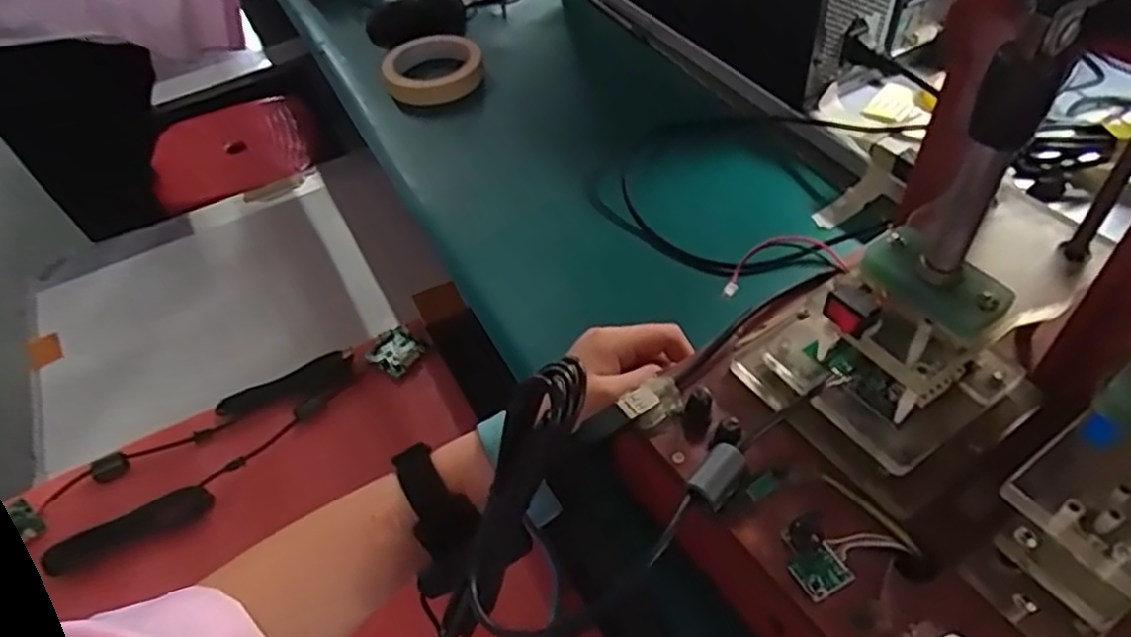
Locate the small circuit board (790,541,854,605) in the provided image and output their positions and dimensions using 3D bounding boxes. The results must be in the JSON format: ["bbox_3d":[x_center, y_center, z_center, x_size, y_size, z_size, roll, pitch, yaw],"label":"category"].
[{"bbox_3d":[0.110,0.109,0.315,0.021,0.006,0.019,-26,51,-16],"label":"small circuit board"}]

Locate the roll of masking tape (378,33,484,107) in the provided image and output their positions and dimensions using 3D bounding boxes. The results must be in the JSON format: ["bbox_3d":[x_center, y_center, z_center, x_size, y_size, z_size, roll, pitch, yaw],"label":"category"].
[{"bbox_3d":[-0.138,-0.257,0.752,0.102,0.025,0.102,-3,48,4],"label":"roll of masking tape"}]

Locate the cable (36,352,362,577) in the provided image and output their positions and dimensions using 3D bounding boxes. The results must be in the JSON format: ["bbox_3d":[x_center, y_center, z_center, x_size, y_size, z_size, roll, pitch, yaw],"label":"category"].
[{"bbox_3d":[-0.361,0.135,0.745,0.321,0.026,0.105,-31,52,-20],"label":"cable"}]

